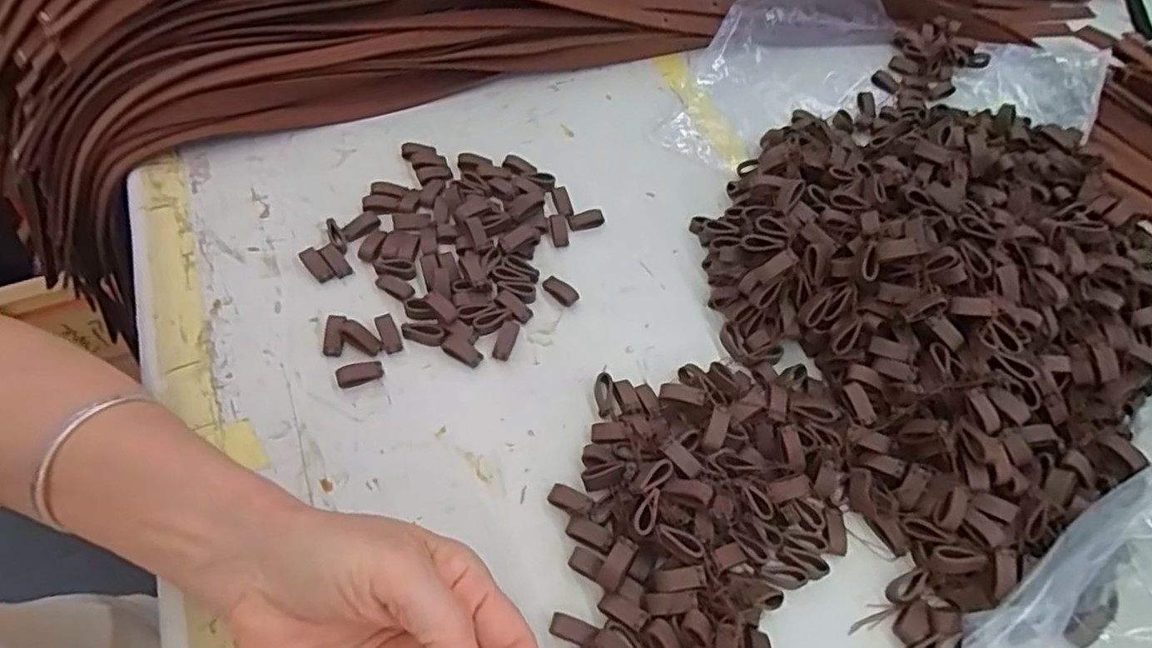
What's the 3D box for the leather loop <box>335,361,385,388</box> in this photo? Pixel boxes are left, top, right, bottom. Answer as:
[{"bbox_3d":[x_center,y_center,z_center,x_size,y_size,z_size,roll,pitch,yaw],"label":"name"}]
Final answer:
[{"bbox_3d":[-0.117,0.026,0.338,0.024,0.007,0.011,-12,61,-23],"label":"leather loop"}]

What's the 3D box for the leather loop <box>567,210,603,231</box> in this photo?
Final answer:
[{"bbox_3d":[0.006,-0.068,0.412,0.023,0.007,0.010,-15,62,-11],"label":"leather loop"}]

